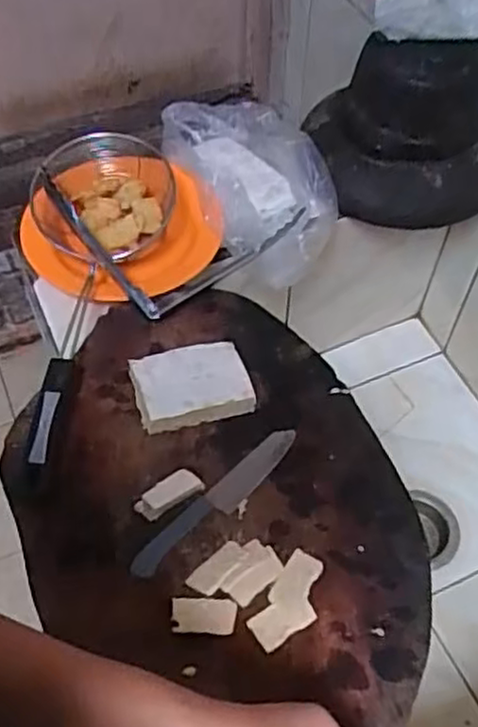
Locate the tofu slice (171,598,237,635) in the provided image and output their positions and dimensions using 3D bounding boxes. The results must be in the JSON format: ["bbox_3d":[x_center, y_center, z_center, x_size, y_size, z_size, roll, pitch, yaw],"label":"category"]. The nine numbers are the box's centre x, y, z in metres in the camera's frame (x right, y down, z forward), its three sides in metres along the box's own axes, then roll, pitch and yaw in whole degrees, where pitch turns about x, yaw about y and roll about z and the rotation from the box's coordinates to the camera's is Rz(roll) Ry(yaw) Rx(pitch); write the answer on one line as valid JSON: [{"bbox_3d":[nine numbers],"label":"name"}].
[{"bbox_3d":[-0.027,0.190,0.539,0.048,0.004,0.025,2,55,2],"label":"tofu slice"}]

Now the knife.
[{"bbox_3d":[-0.017,0.109,0.589,0.178,0.015,0.026,-39,64,-24],"label":"knife"}]

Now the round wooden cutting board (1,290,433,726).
[{"bbox_3d":[-0.022,0.108,0.588,0.297,0.039,0.402,-18,57,-12],"label":"round wooden cutting board"}]

